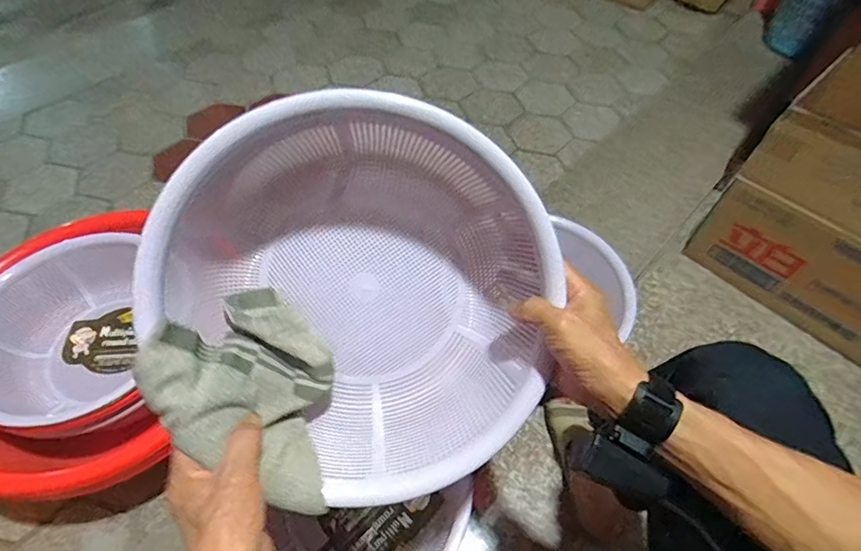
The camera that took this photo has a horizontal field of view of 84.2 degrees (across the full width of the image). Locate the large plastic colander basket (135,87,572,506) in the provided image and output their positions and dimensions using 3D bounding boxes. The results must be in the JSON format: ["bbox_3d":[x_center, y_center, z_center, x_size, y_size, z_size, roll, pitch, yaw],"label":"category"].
[{"bbox_3d":[-0.052,0.007,0.451,0.307,0.135,0.334,0,100,-1],"label":"large plastic colander basket"}]

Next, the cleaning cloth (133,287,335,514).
[{"bbox_3d":[-0.151,0.104,0.443,0.193,0.053,0.161,43,51,-14],"label":"cleaning cloth"}]

